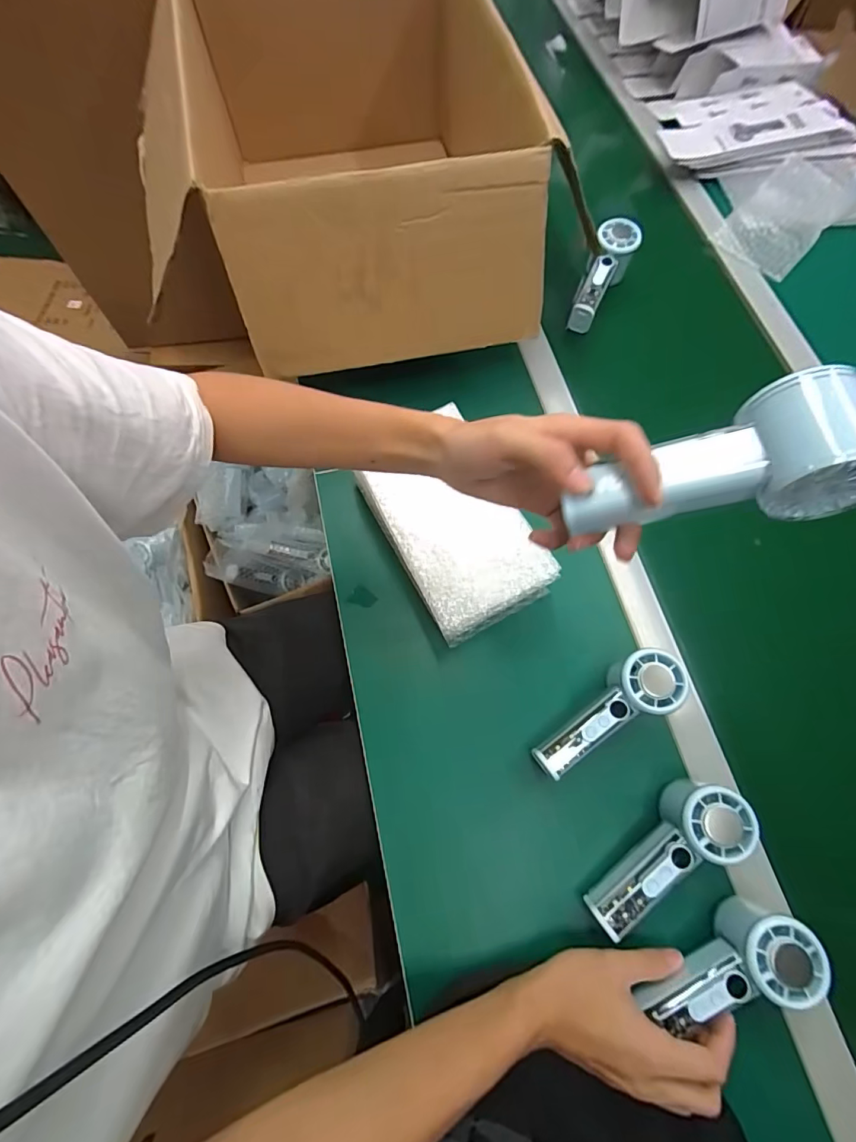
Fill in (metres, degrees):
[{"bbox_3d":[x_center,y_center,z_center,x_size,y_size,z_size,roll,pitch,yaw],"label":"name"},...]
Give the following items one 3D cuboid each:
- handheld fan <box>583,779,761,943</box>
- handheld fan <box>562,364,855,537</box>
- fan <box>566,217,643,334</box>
[{"bbox_3d":[0.199,0.242,0.386,0.149,0.054,0.052,-35,75,-13],"label":"handheld fan"},{"bbox_3d":[0.152,-0.054,0.252,0.147,0.051,0.056,-12,68,22],"label":"handheld fan"},{"bbox_3d":[0.237,-0.403,0.632,0.055,0.071,0.158,26,71,8],"label":"fan"}]

